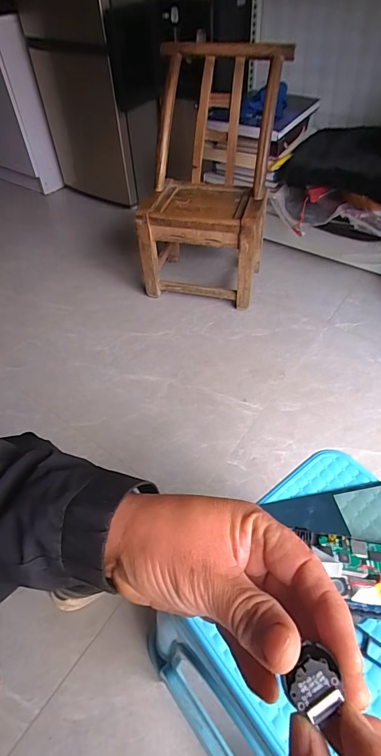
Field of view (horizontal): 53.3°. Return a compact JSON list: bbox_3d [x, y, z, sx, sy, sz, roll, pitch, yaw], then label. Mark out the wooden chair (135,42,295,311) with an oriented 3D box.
[{"bbox_3d":[0.054,-0.597,1.214,0.387,0.656,0.349,14,51,14],"label":"wooden chair"}]

